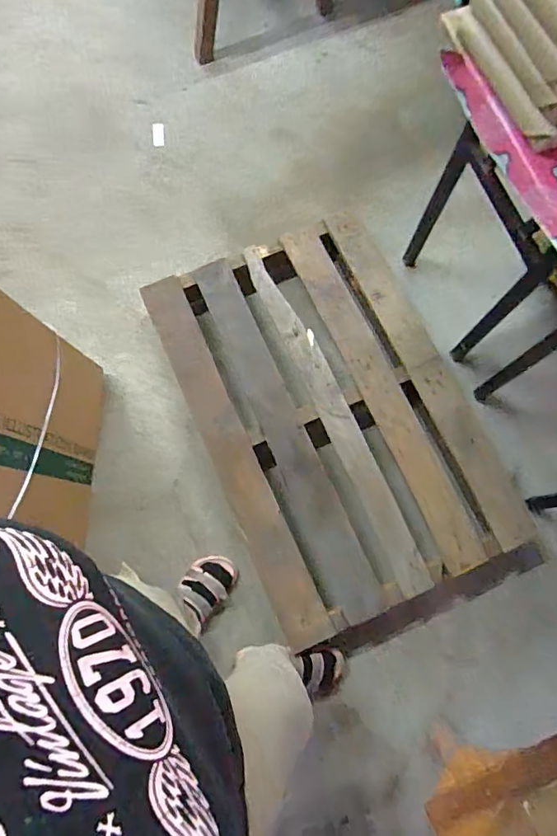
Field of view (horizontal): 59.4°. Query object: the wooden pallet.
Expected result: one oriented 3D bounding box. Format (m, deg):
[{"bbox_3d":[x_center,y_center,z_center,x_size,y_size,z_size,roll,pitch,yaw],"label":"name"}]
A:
[{"bbox_3d":[0.139,0.017,1.322,0.660,0.142,1.093,-23,75,-6],"label":"wooden pallet"}]

